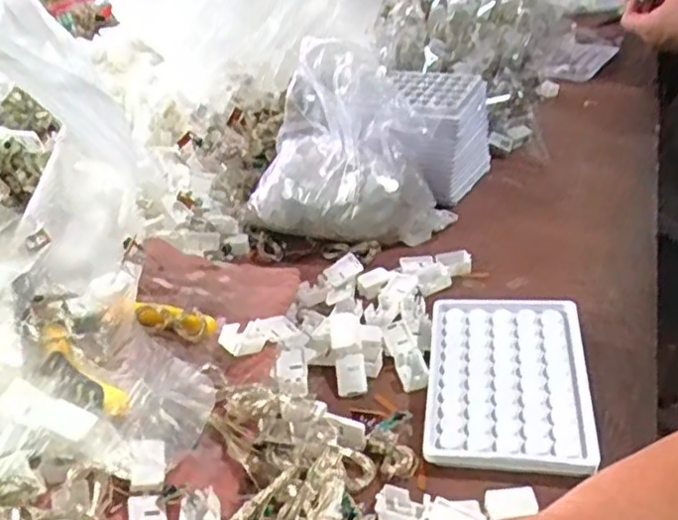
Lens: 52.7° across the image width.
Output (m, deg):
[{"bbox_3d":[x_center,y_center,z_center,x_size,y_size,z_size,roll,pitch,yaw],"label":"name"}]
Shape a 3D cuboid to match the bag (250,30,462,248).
[{"bbox_3d":[0.002,-0.089,0.566,0.161,0.143,0.089,7,36,17],"label":"bag"}]

